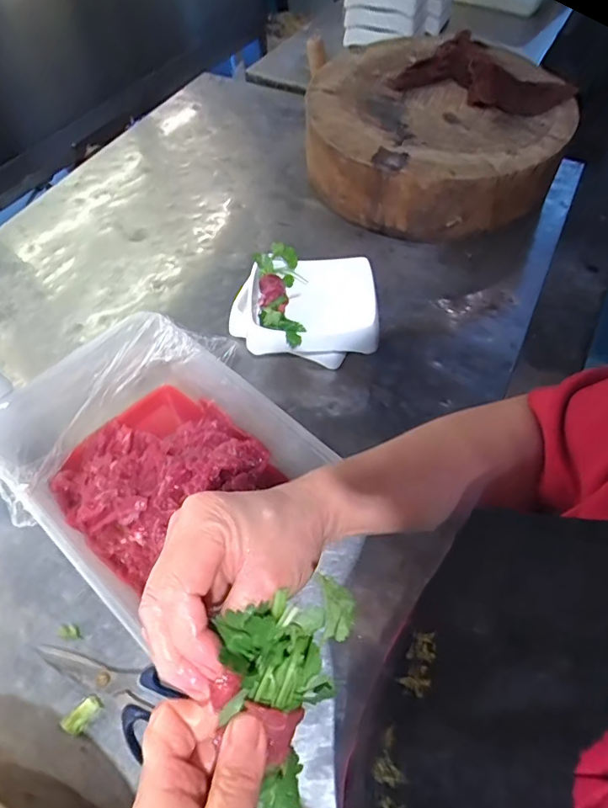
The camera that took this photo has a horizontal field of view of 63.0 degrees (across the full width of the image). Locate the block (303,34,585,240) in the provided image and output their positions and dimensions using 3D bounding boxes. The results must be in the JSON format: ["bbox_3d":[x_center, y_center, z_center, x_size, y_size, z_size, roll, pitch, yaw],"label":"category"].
[{"bbox_3d":[0.178,-0.414,0.740,0.336,0.136,0.333,-2,55,-1],"label":"block"}]

